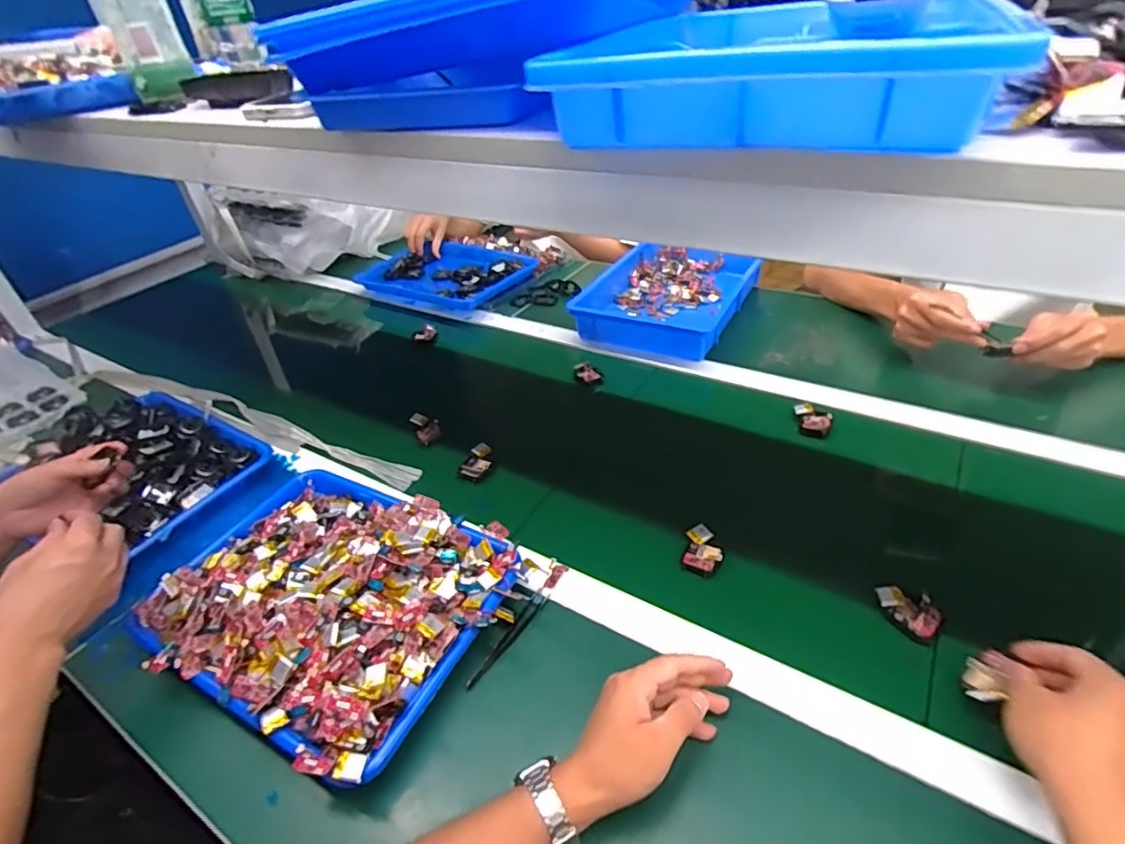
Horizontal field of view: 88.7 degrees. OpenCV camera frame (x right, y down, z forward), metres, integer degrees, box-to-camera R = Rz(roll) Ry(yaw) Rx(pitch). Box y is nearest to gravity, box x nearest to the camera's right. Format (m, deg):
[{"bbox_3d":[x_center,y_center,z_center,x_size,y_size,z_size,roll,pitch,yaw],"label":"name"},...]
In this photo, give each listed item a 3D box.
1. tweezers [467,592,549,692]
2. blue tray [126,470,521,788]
[{"bbox_3d":[-0.051,0.205,0.545,0.013,0.010,0.111,20,46,30],"label":"tweezers"},{"bbox_3d":[-0.233,0.165,0.575,0.327,0.059,0.260,15,43,25],"label":"blue tray"}]

